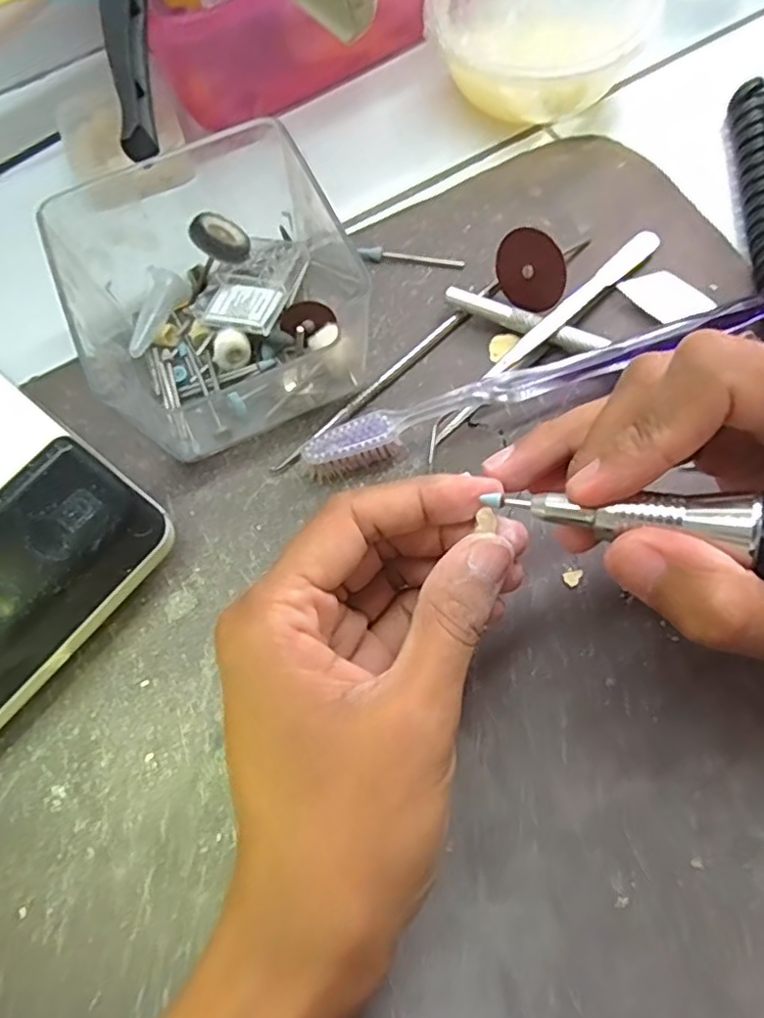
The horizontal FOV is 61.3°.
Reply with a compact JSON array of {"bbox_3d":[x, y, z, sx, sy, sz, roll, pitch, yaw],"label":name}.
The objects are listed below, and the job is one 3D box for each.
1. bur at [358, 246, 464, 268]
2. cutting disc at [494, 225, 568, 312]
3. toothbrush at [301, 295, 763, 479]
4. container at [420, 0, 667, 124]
[{"bbox_3d":[0.013,-0.113,0.287,0.046,0.005,0.008,5,70,4],"label":"bur"},{"bbox_3d":[0.060,-0.098,0.263,0.033,0.030,0.004,38,46,27],"label":"cutting disc"},{"bbox_3d":[0.060,-0.047,0.251,0.185,0.021,0.013,-18,69,-3],"label":"toothbrush"},{"bbox_3d":[0.072,-0.223,0.306,0.101,0.039,0.105,-1,69,3],"label":"container"}]

